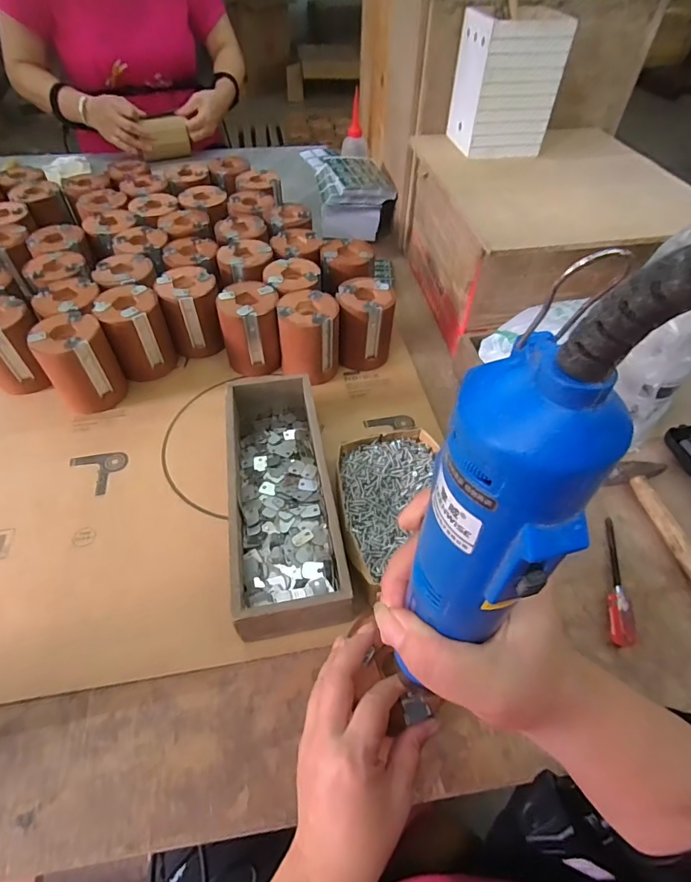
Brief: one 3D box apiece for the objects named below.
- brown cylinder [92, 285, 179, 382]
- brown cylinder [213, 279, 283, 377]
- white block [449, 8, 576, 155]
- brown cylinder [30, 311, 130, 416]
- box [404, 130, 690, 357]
[{"bbox_3d":[-0.276,-0.141,0.614,0.075,0.100,0.072,-28,56,-23],"label":"brown cylinder"},{"bbox_3d":[-0.128,-0.154,0.626,0.075,0.095,0.081,-3,50,-5],"label":"brown cylinder"},{"bbox_3d":[0.217,-0.486,0.627,0.114,0.139,0.107,-3,51,-4],"label":"white block"},{"bbox_3d":[-0.330,-0.096,0.575,0.078,0.101,0.076,-29,57,-24],"label":"brown cylinder"},{"bbox_3d":[0.277,-0.291,0.686,0.319,0.206,0.359,-2,50,-4],"label":"box"}]

